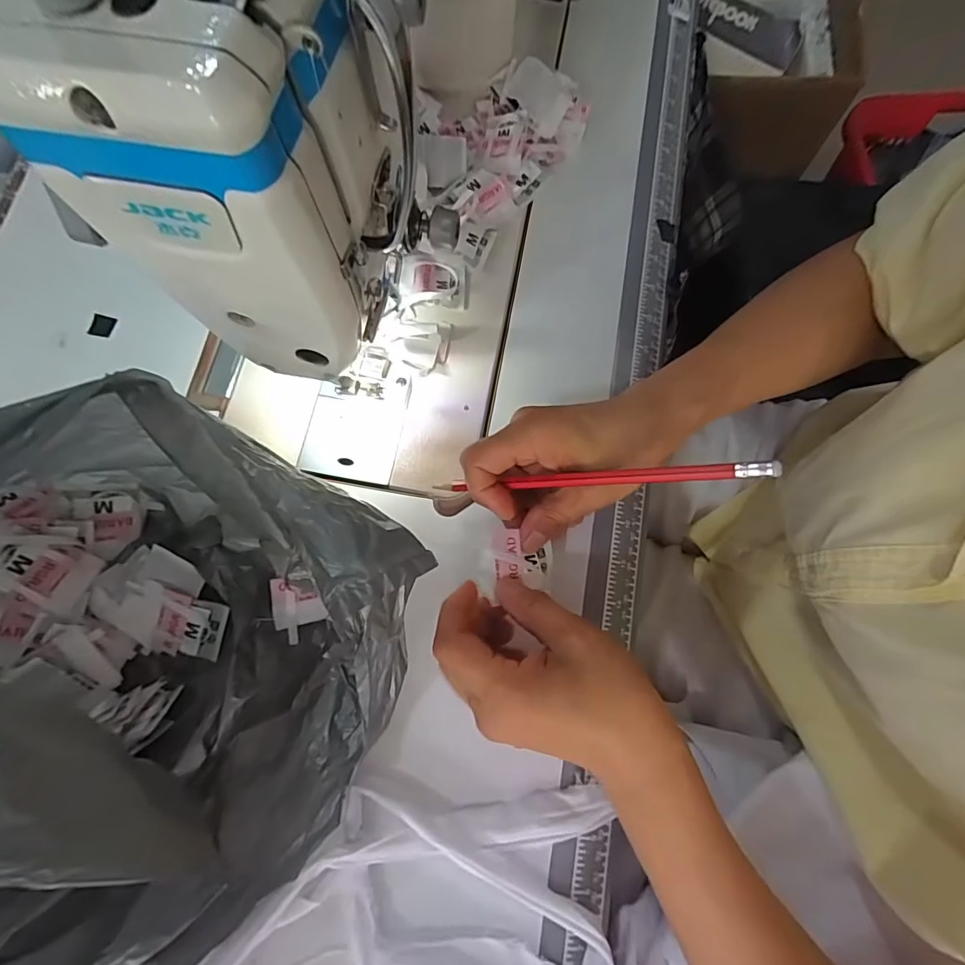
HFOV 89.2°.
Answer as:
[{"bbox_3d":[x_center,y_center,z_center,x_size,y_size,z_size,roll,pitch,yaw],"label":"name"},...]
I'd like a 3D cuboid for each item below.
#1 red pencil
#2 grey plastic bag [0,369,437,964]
[{"bbox_3d":[0.048,-0.002,0.265,0.193,0.008,0.008,-3,71,36],"label":"red pencil"},{"bbox_3d":[-0.171,0.074,0.200,0.230,0.204,0.229,31,77,9],"label":"grey plastic bag"}]

